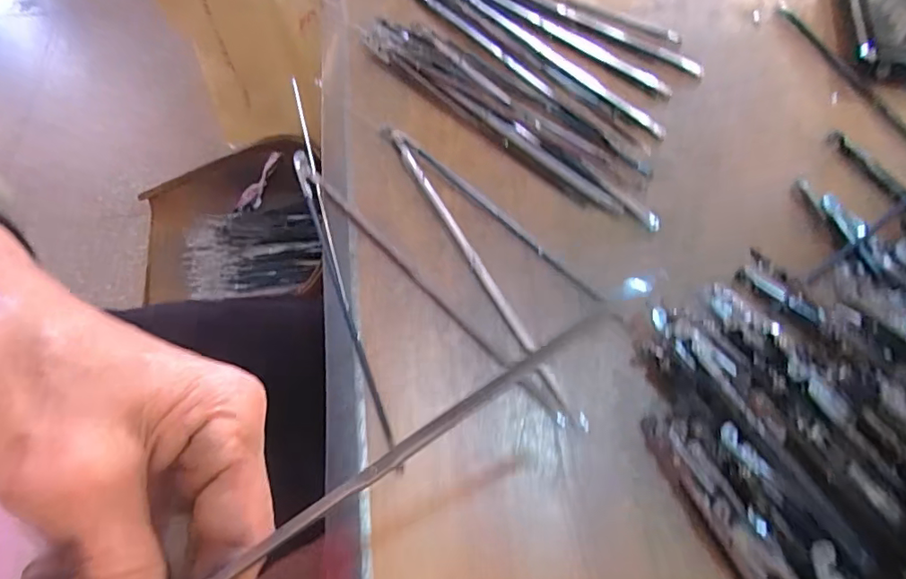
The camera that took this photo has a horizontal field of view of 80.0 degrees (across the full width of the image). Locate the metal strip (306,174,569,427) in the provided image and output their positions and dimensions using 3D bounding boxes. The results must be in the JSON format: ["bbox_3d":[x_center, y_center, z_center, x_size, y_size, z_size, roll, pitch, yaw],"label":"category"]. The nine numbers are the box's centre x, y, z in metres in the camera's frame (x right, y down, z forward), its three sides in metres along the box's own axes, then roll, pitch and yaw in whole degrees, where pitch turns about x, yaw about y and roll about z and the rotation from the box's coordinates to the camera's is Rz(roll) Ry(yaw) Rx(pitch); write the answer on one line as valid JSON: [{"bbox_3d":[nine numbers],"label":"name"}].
[{"bbox_3d":[-0.011,-0.001,0.254,0.008,0.007,0.172,-40,71,-19],"label":"metal strip"}]

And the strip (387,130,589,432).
[{"bbox_3d":[0.010,-0.014,0.260,0.008,0.008,0.181,-26,66,-13],"label":"strip"}]

